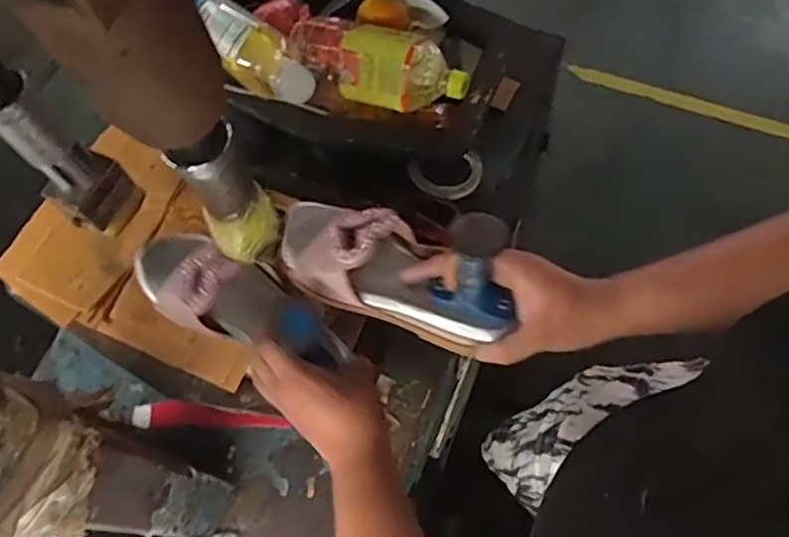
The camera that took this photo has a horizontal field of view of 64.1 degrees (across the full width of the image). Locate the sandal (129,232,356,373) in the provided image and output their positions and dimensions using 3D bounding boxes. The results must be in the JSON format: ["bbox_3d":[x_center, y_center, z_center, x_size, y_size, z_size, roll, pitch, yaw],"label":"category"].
[{"bbox_3d":[-0.150,0.031,0.606,0.227,0.056,0.081,23,67,12],"label":"sandal"}]

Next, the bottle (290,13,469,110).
[{"bbox_3d":[-0.020,-0.249,0.752,0.228,0.065,0.090,17,68,12],"label":"bottle"}]

